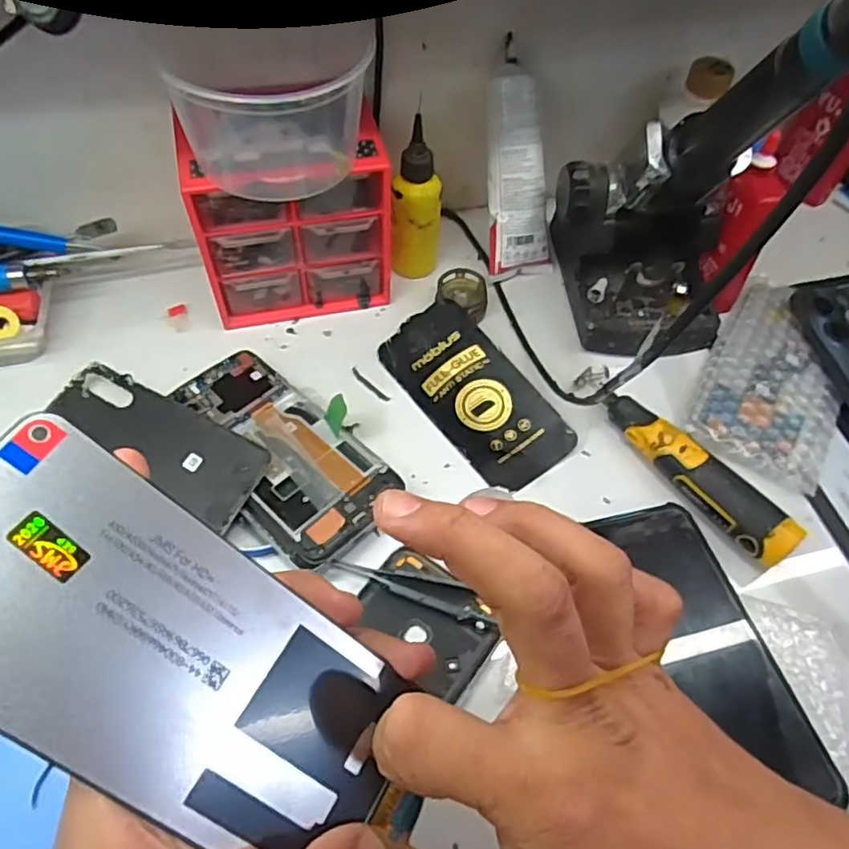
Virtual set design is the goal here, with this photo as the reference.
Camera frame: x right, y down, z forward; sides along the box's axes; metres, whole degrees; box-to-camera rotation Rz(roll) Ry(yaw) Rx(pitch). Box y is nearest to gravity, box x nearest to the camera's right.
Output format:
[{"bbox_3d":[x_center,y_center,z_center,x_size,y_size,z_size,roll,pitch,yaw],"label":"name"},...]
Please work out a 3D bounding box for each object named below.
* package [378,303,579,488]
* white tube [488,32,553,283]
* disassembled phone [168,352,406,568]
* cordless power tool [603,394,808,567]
[{"bbox_3d":[0.033,-0.023,0.437,0.069,0.009,0.144,-34,69,-10],"label":"package"},{"bbox_3d":[0.069,-0.188,0.475,0.049,0.156,0.027,-12,25,-11],"label":"white tube"},{"bbox_3d":[-0.090,0.013,0.392,0.075,0.006,0.160,-37,61,-26],"label":"disassembled phone"},{"bbox_3d":[0.169,0.027,0.401,0.029,0.030,0.136,-28,62,-19],"label":"cordless power tool"}]

